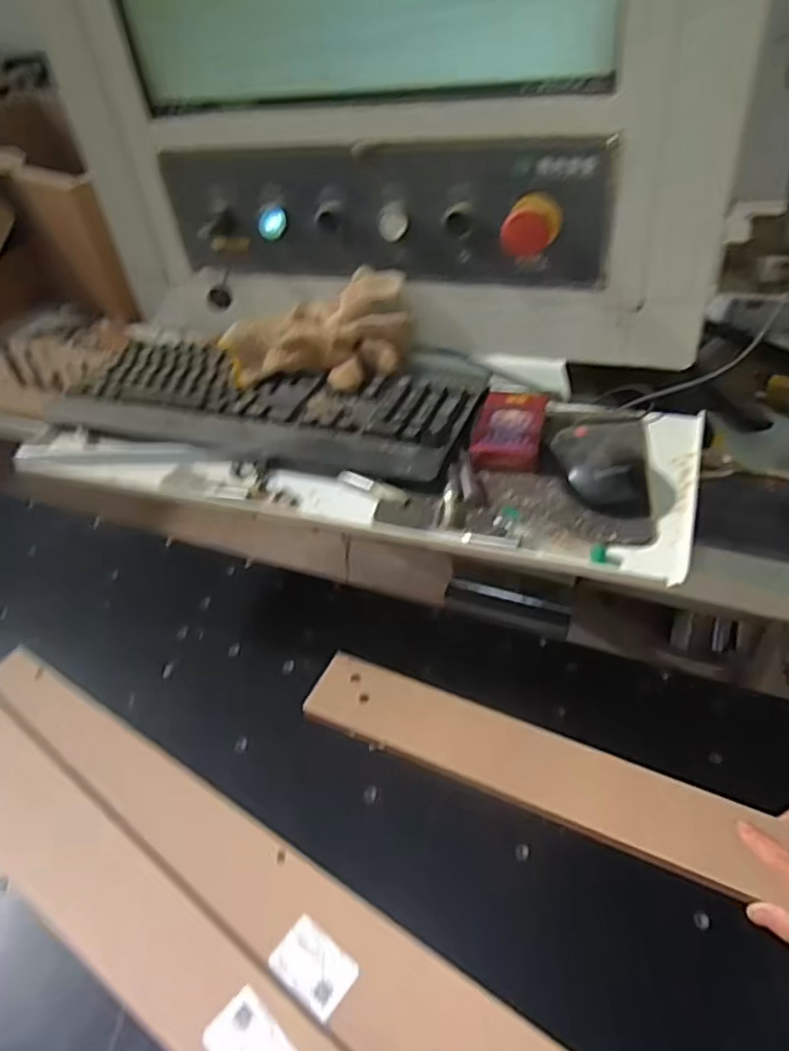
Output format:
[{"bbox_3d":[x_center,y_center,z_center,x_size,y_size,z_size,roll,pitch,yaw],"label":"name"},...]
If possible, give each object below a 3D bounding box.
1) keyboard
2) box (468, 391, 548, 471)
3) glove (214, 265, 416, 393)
[{"bbox_3d":[-0.131,-0.123,0.666,0.425,0.028,0.142,11,46,18],"label":"keyboard"},{"bbox_3d":[0.103,-0.085,0.595,0.058,0.026,0.088,7,45,15],"label":"box"},{"bbox_3d":[-0.077,-0.194,0.663,0.186,0.072,0.095,3,45,11],"label":"glove"}]

